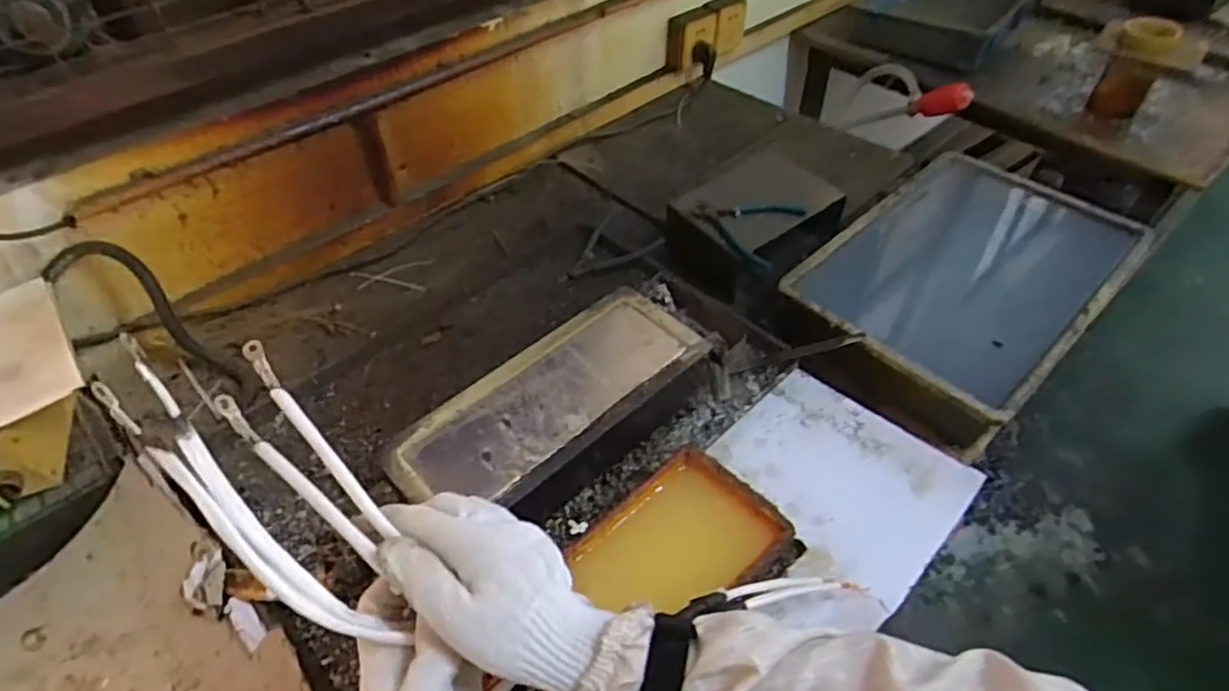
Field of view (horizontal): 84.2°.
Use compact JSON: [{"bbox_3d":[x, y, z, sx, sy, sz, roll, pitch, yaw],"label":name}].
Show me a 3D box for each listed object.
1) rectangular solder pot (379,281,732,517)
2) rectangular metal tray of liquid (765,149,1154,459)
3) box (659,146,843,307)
[{"bbox_3d":[-0.058,0.079,0.735,0.354,0.093,0.152,-34,55,-27],"label":"rectangular solder pot"},{"bbox_3d":[0.441,-0.060,0.912,0.490,0.140,0.315,-34,55,-27],"label":"rectangular metal tray of liquid"},{"bbox_3d":[0.203,-0.166,0.979,0.231,0.116,0.169,-31,53,-24],"label":"box"}]

